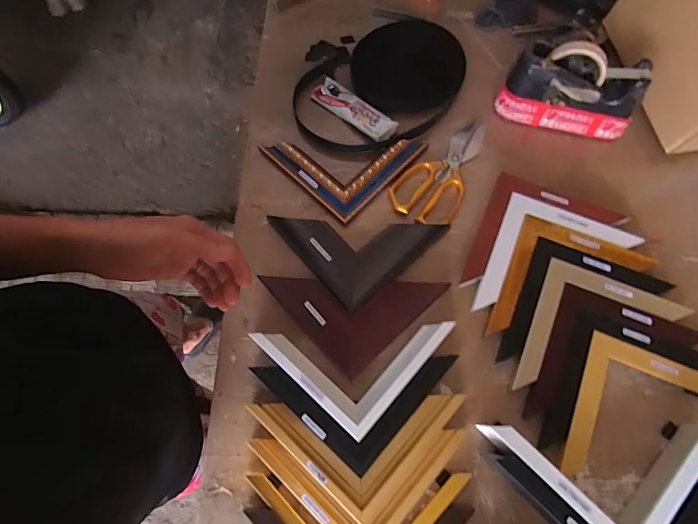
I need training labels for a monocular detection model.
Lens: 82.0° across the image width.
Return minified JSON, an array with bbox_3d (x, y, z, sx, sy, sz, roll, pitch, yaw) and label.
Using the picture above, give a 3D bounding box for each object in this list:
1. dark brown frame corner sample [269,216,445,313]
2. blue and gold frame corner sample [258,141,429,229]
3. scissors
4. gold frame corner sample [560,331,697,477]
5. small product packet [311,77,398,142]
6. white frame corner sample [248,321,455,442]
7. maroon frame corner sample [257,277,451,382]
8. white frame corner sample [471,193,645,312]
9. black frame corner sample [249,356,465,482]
[{"bbox_3d":[0.012,-0.051,0.622,0.186,0.015,0.189,-41,76,-12],"label":"dark brown frame corner sample"},{"bbox_3d":[-0.008,-0.186,0.666,0.196,0.016,0.190,43,77,13],"label":"blue and gold frame corner sample"},{"bbox_3d":[0.150,-0.160,0.671,0.108,0.019,0.224,20,63,14],"label":"scissors"},{"bbox_3d":[0.390,0.214,0.528,0.193,0.019,0.187,22,73,7],"label":"gold frame corner sample"},{"bbox_3d":[0.008,-0.264,0.695,0.164,0.016,0.046,38,76,12],"label":"small product packet"},{"bbox_3d":[0.005,0.104,0.560,0.190,0.025,0.194,41,76,12],"label":"white frame corner sample"},{"bbox_3d":[0.004,0.044,0.595,0.184,0.028,0.184,-42,76,-12],"label":"maroon frame corner sample"},{"bbox_3d":[0.306,0.012,0.591,0.195,0.016,0.193,21,73,7],"label":"white frame corner sample"},{"bbox_3d":[0.010,0.200,0.528,0.258,0.024,0.130,-3,72,-1],"label":"black frame corner sample"}]

